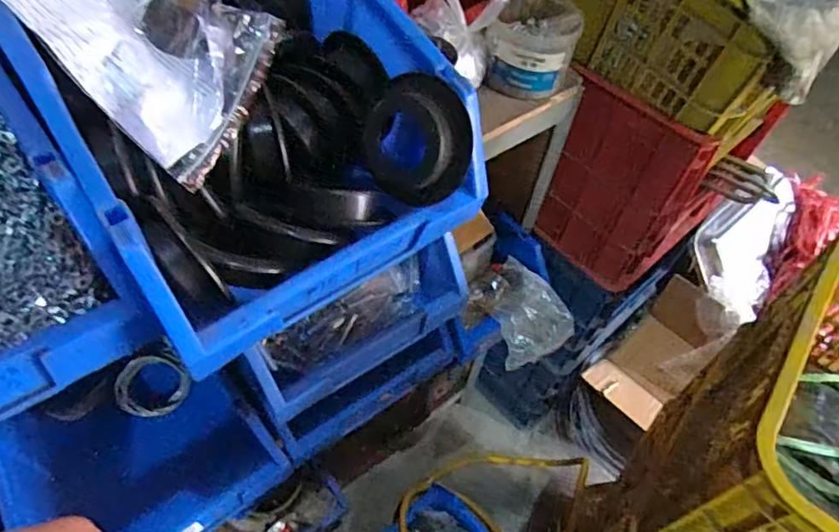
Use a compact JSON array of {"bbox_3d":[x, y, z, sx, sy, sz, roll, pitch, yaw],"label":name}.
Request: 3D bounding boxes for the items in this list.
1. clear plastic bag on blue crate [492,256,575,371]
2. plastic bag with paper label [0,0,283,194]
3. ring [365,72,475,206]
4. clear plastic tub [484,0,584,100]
[{"bbox_3d":[0.167,0.078,0.936,0.127,0.070,0.157,-31,62,-25],"label":"clear plastic bag on blue crate"},{"bbox_3d":[-0.210,-0.195,0.447,0.221,0.035,0.157,45,60,-8],"label":"plastic bag with paper label"},{"bbox_3d":[-0.003,-0.109,0.480,0.097,0.097,0.025,38,15,23],"label":"ring"},{"bbox_3d":[0.142,-0.283,0.699,0.103,0.085,0.124,16,54,6],"label":"clear plastic tub"}]

